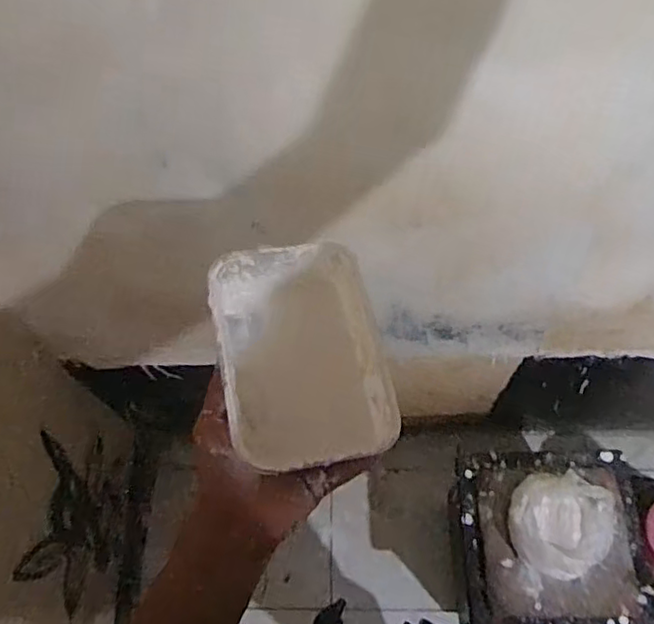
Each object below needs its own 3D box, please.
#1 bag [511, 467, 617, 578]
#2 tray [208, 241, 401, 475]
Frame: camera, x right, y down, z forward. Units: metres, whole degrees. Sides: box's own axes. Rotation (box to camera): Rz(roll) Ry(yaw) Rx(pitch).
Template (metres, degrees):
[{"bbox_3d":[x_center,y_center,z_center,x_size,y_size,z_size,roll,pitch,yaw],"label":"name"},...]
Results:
[{"bbox_3d":[0.379,0.332,1.034,0.169,0.059,0.153,-7,65,0],"label":"bag"},{"bbox_3d":[-0.018,0.032,0.490,0.117,0.064,0.161,-15,65,-4],"label":"tray"}]

